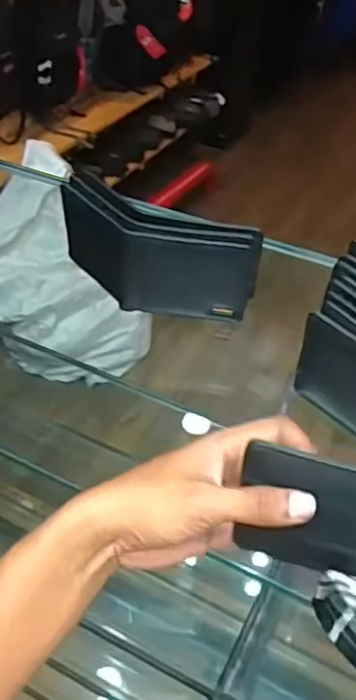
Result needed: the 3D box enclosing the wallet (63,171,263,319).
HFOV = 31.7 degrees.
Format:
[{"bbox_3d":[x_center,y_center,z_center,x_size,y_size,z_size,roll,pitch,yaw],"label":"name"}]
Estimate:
[{"bbox_3d":[-0.031,-0.095,0.609,0.208,0.089,0.079,23,46,21],"label":"wallet"}]

